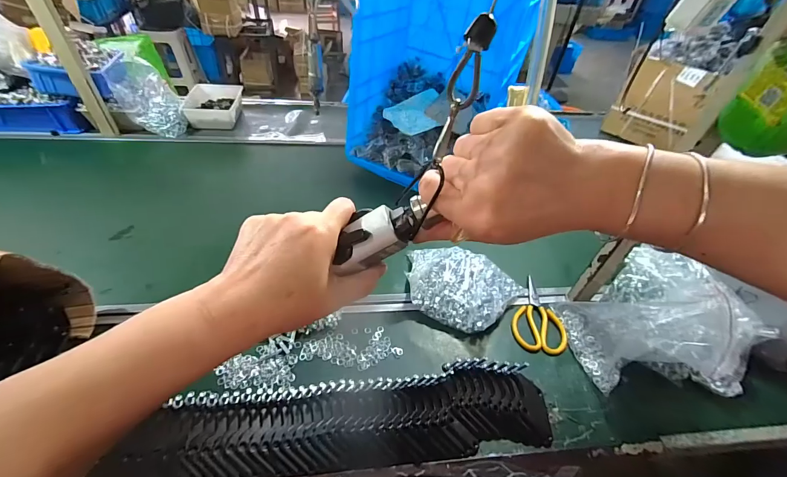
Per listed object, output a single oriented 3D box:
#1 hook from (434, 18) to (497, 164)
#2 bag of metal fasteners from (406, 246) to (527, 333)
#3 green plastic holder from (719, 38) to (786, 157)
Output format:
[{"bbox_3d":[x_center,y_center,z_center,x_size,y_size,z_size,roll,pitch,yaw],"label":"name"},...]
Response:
[{"bbox_3d":[0.038,-0.081,0.192,0.015,0.077,0.009,23,19,16],"label":"hook"},{"bbox_3d":[0.140,0.101,0.712,0.248,0.069,0.165,17,46,10],"label":"bag of metal fasteners"},{"bbox_3d":[0.440,-0.148,0.379,0.092,0.102,0.094,-27,54,-28],"label":"green plastic holder"}]

